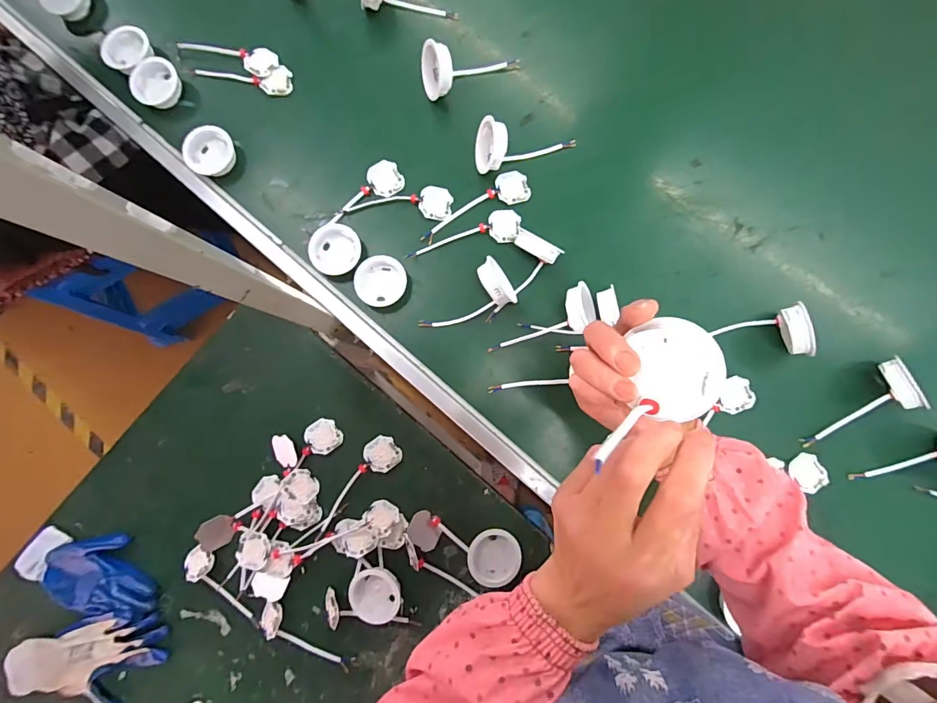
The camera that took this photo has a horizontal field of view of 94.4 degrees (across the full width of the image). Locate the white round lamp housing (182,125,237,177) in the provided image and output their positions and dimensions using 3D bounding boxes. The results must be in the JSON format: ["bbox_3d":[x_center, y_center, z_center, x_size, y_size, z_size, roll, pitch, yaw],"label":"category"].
[{"bbox_3d":[-0.395,-0.305,0.663,0.073,0.022,0.071,0,86,3],"label":"white round lamp housing"}]

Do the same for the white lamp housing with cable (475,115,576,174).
[{"bbox_3d":[0.080,-0.288,0.615,0.142,0.052,0.065,6,87,3],"label":"white lamp housing with cable"}]

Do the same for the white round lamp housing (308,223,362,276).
[{"bbox_3d":[-0.193,-0.148,0.636,0.073,0.024,0.070,0,86,3],"label":"white round lamp housing"}]

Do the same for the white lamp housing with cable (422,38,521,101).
[{"bbox_3d":[0.006,-0.420,0.640,0.141,0.072,0.070,-11,86,-12],"label":"white lamp housing with cable"}]

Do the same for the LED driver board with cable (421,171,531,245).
[{"bbox_3d":[0.009,-0.215,0.643,0.172,0.010,0.046,-25,85,1],"label":"LED driver board with cable"}]

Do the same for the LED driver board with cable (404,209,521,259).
[{"bbox_3d":[-0.008,-0.169,0.635,0.172,0.005,0.048,-13,86,2],"label":"LED driver board with cable"}]

